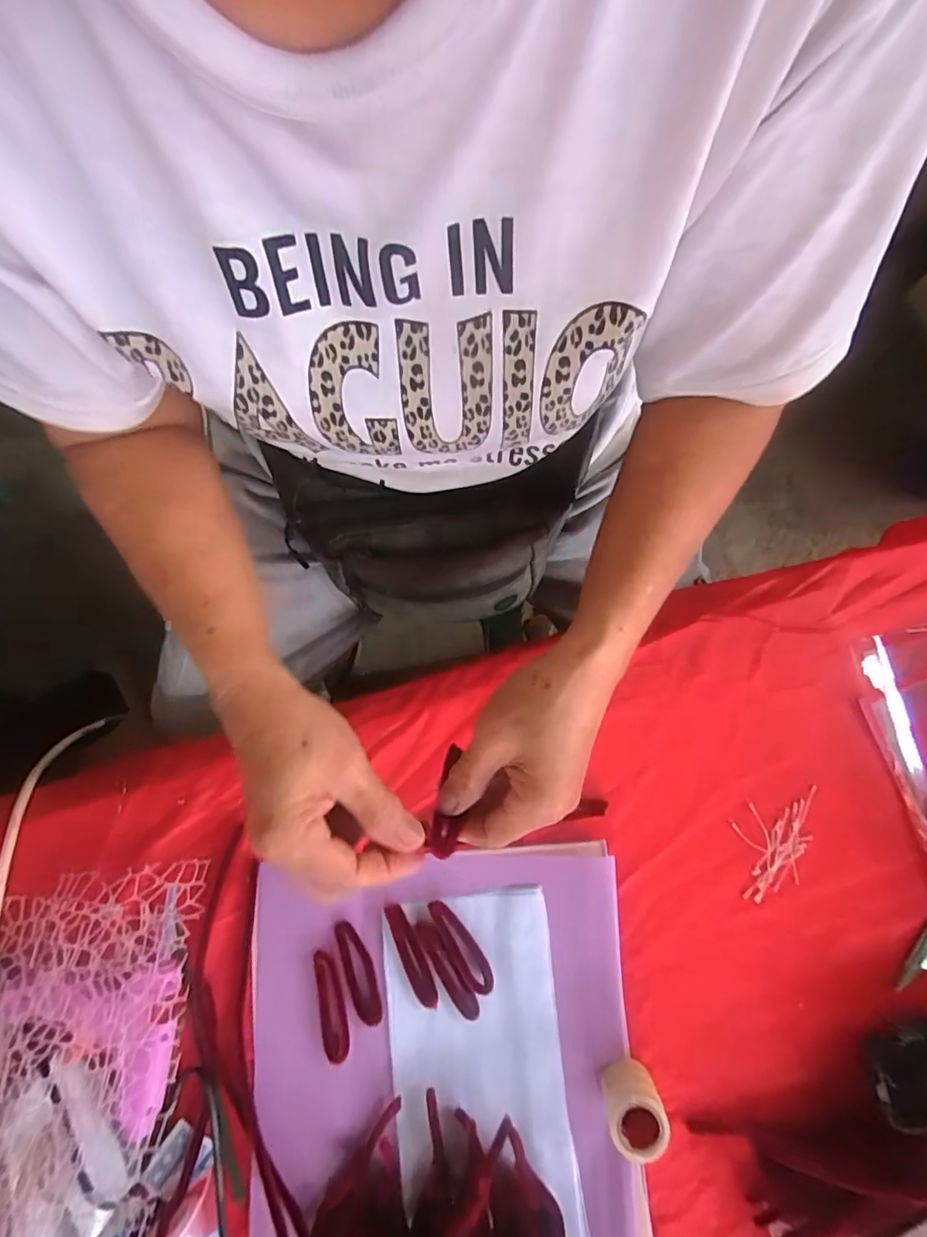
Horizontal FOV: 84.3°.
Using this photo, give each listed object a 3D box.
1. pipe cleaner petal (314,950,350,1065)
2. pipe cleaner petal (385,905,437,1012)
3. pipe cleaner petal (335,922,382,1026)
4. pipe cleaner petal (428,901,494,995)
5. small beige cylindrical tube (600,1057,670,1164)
[{"bbox_3d":[-0.096,0.279,0.369,0.019,0.007,0.073,-11,79,-2],"label":"pipe cleaner petal"},{"bbox_3d":[-0.038,0.245,0.371,0.016,0.004,0.073,-24,80,-5],"label":"pipe cleaner petal"},{"bbox_3d":[-0.076,0.256,0.369,0.021,0.004,0.071,-16,80,-3],"label":"pipe cleaner petal"},{"bbox_3d":[-0.003,0.239,0.373,0.019,0.009,0.070,-35,81,-6],"label":"pipe cleaner petal"},{"bbox_3d":[0.113,0.327,0.344,0.037,0.038,0.042,-23,80,-5],"label":"small beige cylindrical tube"}]

